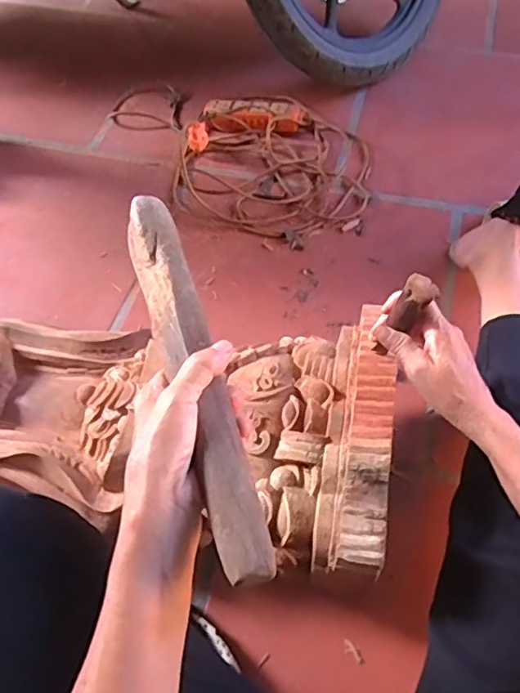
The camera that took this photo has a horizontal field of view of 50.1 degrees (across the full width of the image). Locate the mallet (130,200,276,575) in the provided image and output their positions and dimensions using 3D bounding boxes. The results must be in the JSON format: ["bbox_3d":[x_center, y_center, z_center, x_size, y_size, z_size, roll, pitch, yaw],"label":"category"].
[{"bbox_3d":[-0.051,0.007,0.410,0.041,0.025,0.323,-18,57,-8],"label":"mallet"}]

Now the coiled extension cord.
[{"bbox_3d":[-0.053,-0.405,1.096,0.570,0.065,0.335,35,66,21],"label":"coiled extension cord"}]

